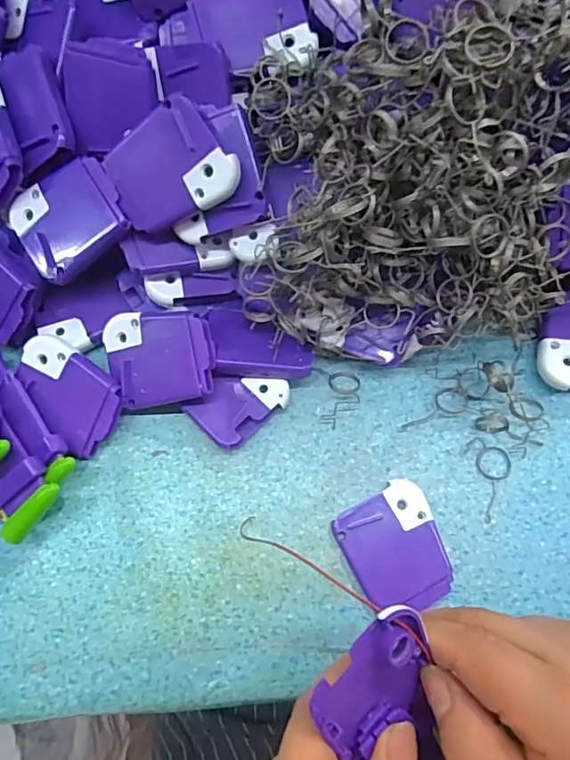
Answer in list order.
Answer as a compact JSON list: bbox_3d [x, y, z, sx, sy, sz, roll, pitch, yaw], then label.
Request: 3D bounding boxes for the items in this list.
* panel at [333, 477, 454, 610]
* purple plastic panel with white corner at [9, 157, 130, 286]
[{"bbox_3d":[0.060,0.090,0.286,0.051,0.009,0.060,-26,76,-7],"label":"panel"},{"bbox_3d":[-0.113,-0.085,0.283,0.059,0.007,0.049,-29,87,15],"label":"purple plastic panel with white corner"}]

